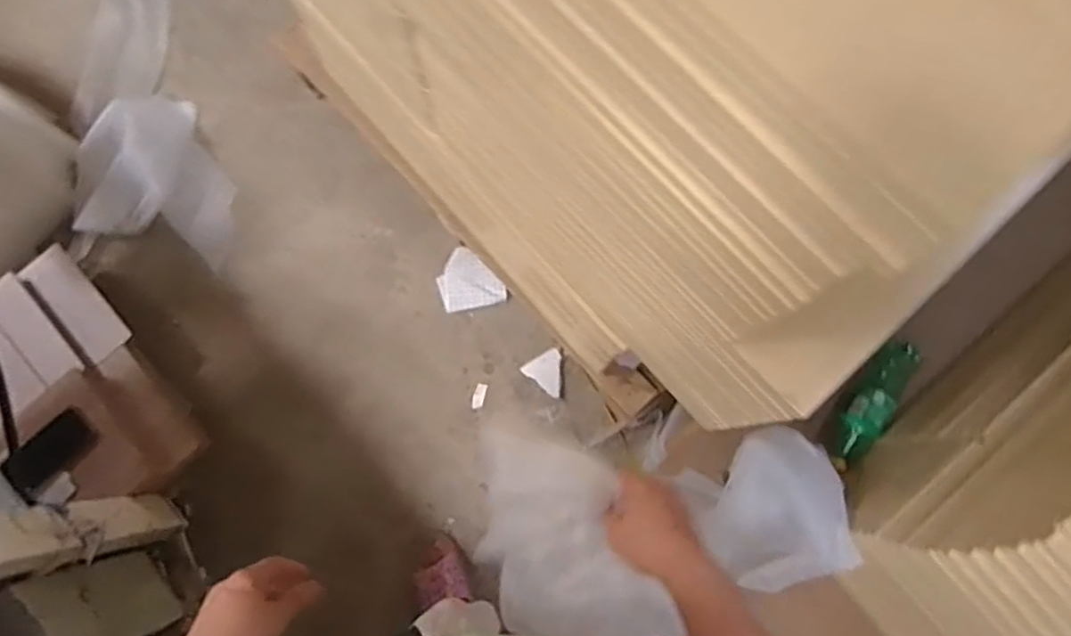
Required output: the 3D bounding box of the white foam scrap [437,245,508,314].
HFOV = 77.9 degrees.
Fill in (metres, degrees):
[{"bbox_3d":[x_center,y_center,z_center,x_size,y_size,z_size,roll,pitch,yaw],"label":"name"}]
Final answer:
[{"bbox_3d":[-0.144,-0.066,1.381,0.119,0.012,0.138,-43,86,2],"label":"white foam scrap"}]

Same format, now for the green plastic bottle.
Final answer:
[{"bbox_3d":[0.594,0.154,1.161,0.065,0.060,0.251,33,80,7],"label":"green plastic bottle"}]

